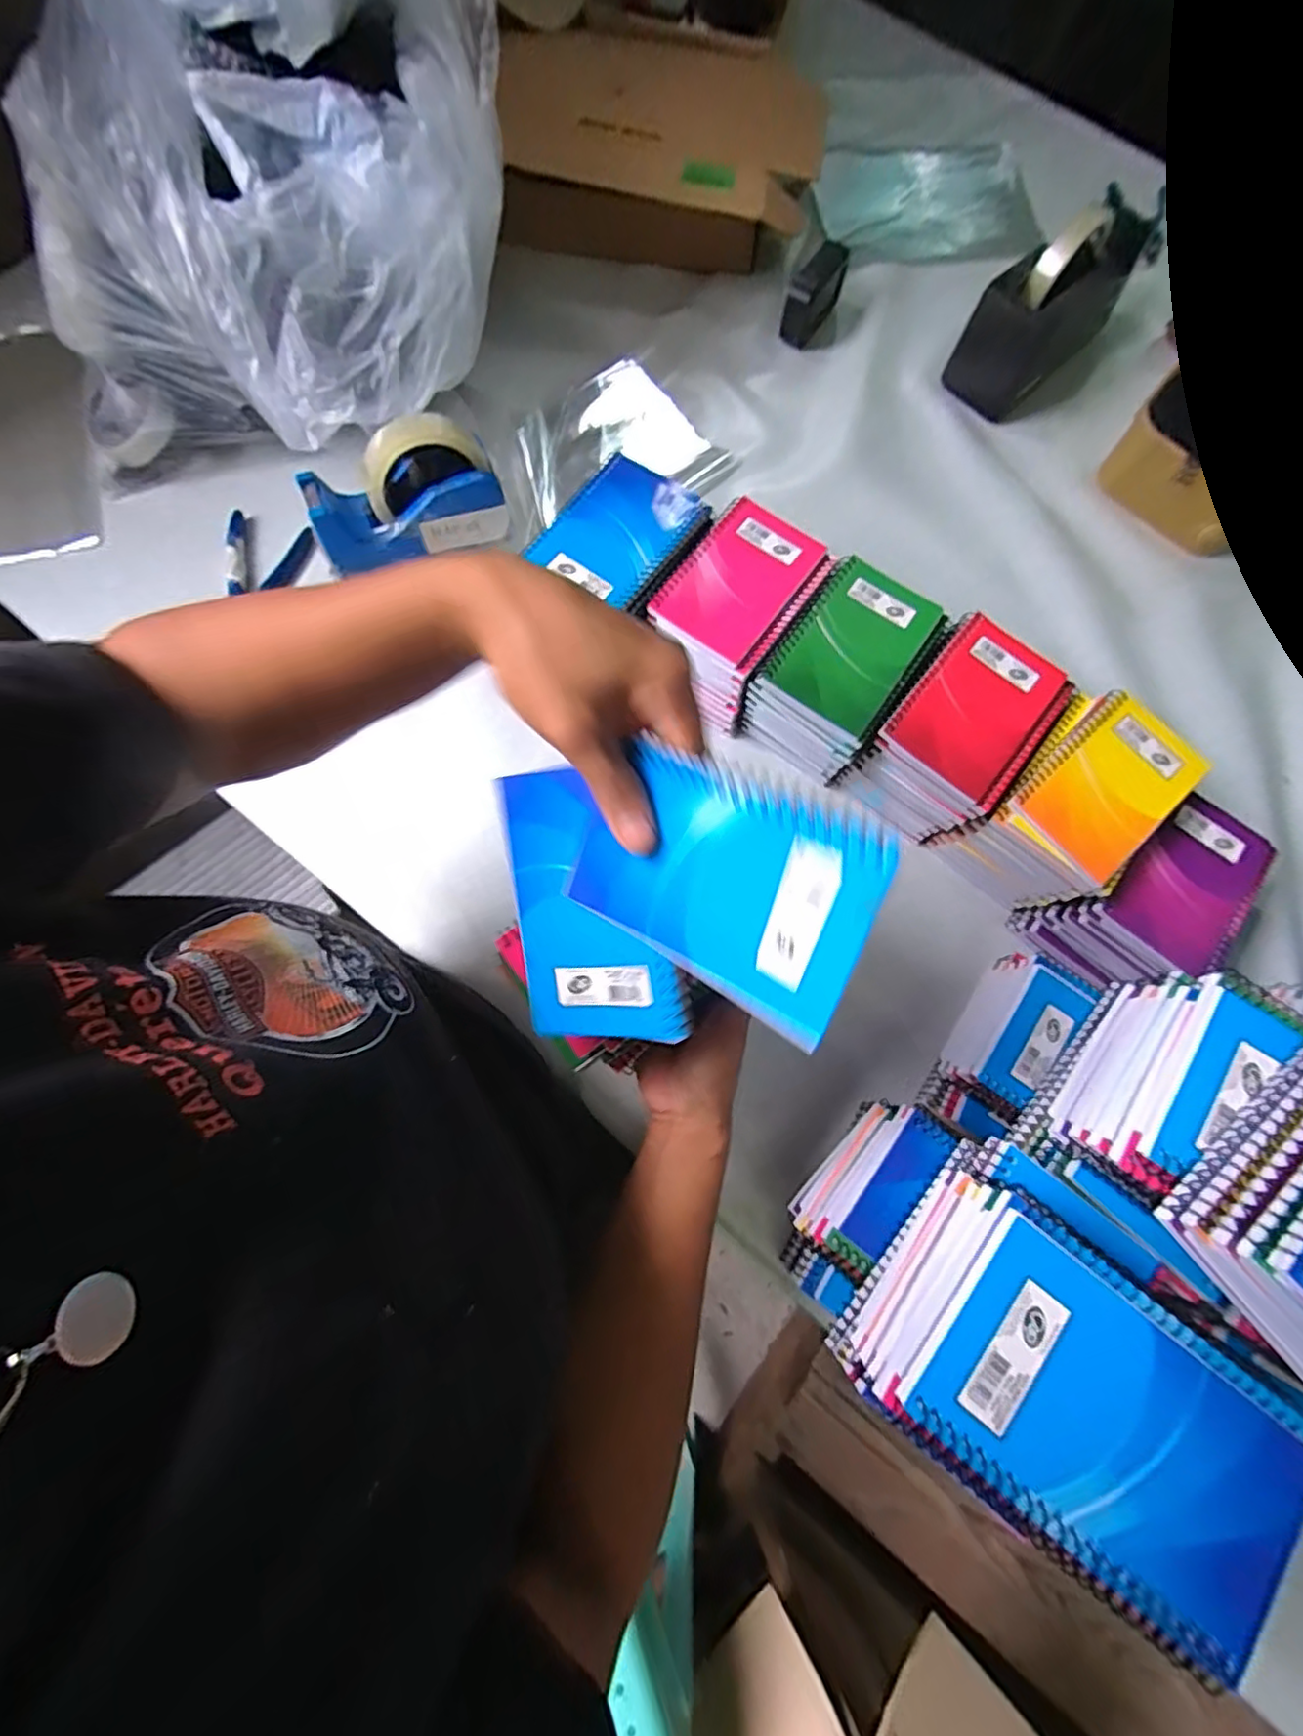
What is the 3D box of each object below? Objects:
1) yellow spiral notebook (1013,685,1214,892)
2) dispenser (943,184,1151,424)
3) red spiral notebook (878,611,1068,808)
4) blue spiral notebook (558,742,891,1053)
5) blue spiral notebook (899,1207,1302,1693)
[{"bbox_3d":[0.319,-0.058,0.423,0.128,0.008,0.083,-44,81,-11],"label":"yellow spiral notebook"},{"bbox_3d":[0.402,-0.567,0.603,0.079,0.118,0.196,44,79,9],"label":"dispenser"},{"bbox_3d":[0.232,-0.117,0.435,0.083,0.008,0.128,39,79,8],"label":"red spiral notebook"},{"bbox_3d":[0.023,0.003,0.241,0.126,0.008,0.088,29,116,27],"label":"blue spiral notebook"},{"bbox_3d":[0.164,0.201,0.217,0.128,0.005,0.079,39,78,8],"label":"blue spiral notebook"}]

